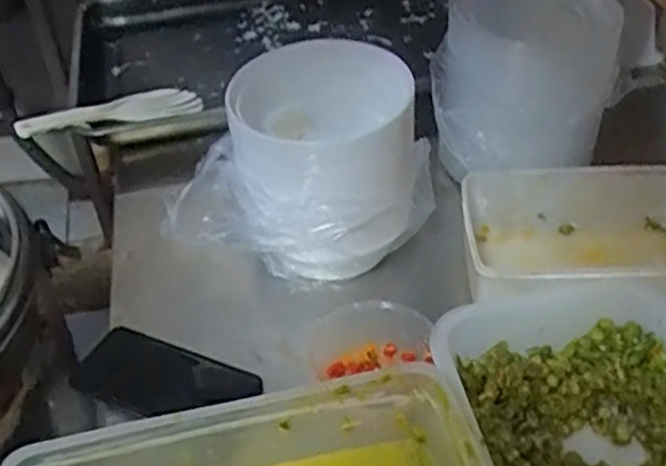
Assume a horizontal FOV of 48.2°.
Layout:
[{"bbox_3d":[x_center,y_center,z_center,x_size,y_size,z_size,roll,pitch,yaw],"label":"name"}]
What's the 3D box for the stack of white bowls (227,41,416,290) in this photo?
[{"bbox_3d":[-0.003,-0.066,0.734,0.178,0.171,0.168,-8,43,-5],"label":"stack of white bowls"}]

